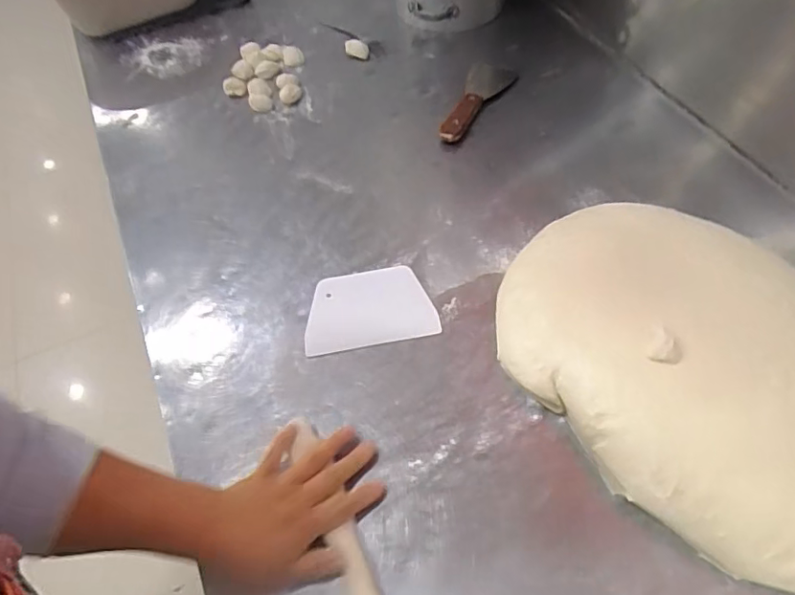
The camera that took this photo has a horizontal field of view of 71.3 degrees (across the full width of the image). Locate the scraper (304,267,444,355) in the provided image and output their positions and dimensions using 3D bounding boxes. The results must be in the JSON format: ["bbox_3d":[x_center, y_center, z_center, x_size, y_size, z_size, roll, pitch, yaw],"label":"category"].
[{"bbox_3d":[-0.033,0.011,0.631,0.143,0.005,0.097,-10,53,-2],"label":"scraper"}]

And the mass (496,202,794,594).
[{"bbox_3d":[0.293,0.056,0.538,0.305,0.071,0.418,-30,59,-14],"label":"mass"}]

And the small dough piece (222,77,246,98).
[{"bbox_3d":[-0.260,-0.336,0.881,0.033,0.015,0.033,-3,56,4],"label":"small dough piece"}]

